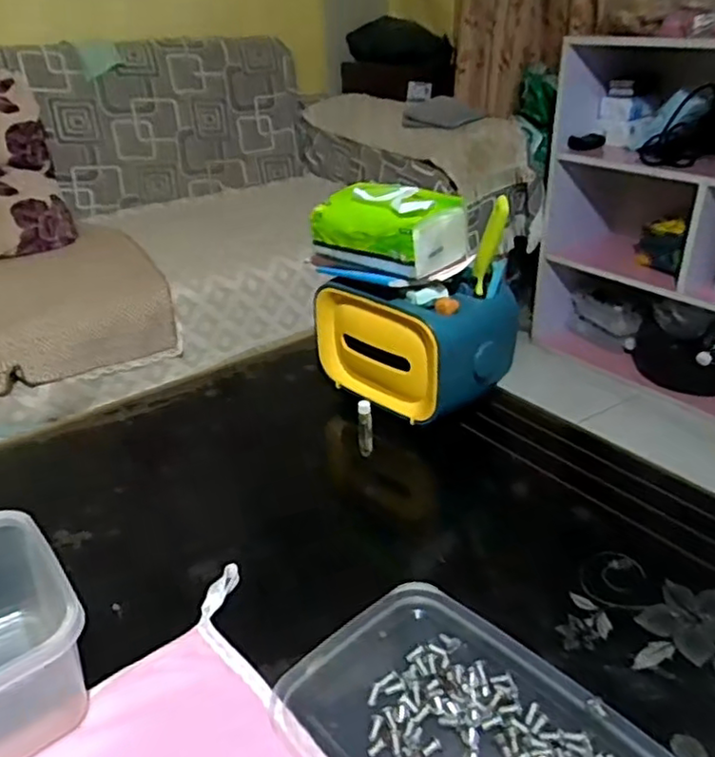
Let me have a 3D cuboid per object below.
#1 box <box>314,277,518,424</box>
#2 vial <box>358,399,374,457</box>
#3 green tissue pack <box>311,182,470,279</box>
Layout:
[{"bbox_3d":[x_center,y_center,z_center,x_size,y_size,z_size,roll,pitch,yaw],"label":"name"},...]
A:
[{"bbox_3d":[0.062,-0.052,0.769,0.136,0.118,0.192,-27,38,-38],"label":"box"},{"bbox_3d":[0.008,0.050,0.701,0.014,0.061,0.018,-3,29,-4],"label":"vial"},{"bbox_3d":[0.031,-0.164,0.711,0.151,0.072,0.091,22,37,35],"label":"green tissue pack"}]

